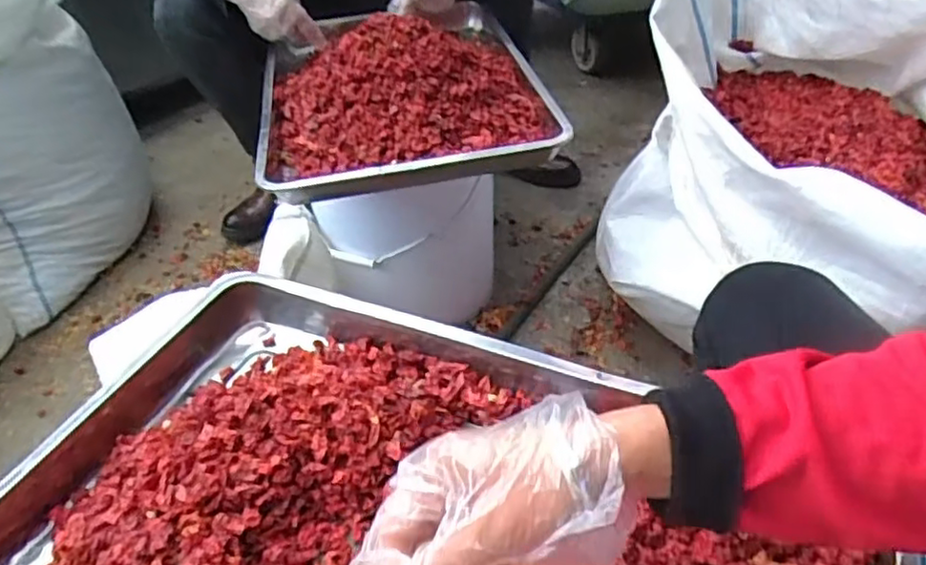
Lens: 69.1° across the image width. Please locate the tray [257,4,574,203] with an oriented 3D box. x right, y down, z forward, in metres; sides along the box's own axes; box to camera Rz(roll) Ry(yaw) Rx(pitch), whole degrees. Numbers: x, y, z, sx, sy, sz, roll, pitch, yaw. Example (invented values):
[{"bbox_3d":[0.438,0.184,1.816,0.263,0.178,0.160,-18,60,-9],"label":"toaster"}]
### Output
[{"bbox_3d":[-0.106,-0.333,1.014,0.399,0.122,0.576,-10,41,-4],"label":"tray"}]

